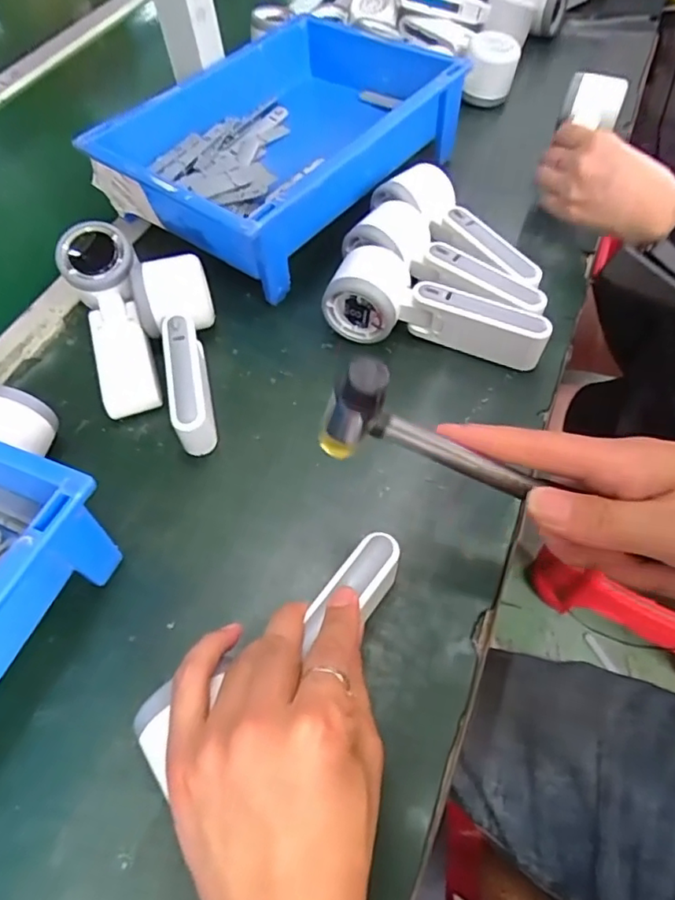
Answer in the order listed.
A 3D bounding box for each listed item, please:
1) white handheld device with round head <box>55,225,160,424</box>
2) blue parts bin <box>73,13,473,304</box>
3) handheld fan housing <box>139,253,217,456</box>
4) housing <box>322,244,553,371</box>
[{"bbox_3d":[-0.176,-0.104,0.447,0.059,0.044,0.168,-18,76,-8],"label":"white handheld device with round head"},{"bbox_3d":[-0.054,-0.292,0.543,0.227,0.088,0.303,33,65,23],"label":"blue parts bin"},{"bbox_3d":[-0.112,-0.073,0.425,0.056,0.054,0.165,-17,57,-7],"label":"handheld fan housing"},{"bbox_3d":[0.074,-0.106,0.435,0.167,0.057,0.052,17,60,15],"label":"housing"}]

